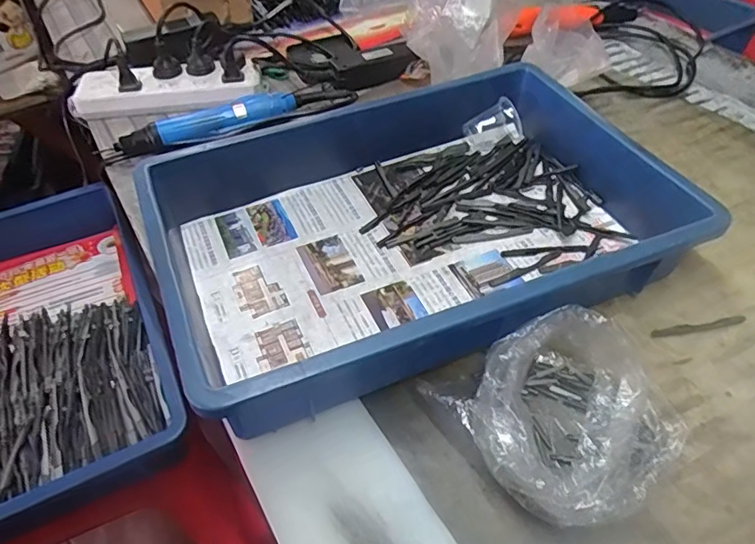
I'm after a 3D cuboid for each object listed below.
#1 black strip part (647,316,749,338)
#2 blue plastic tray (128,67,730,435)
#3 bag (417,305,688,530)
[{"bbox_3d":[0.265,0.044,0.444,0.083,0.004,0.009,-9,49,-5],"label":"black strip part"},{"bbox_3d":[0.038,-0.050,0.479,0.428,0.085,0.280,-20,51,-15],"label":"blue plastic tray"},{"bbox_3d":[0.128,0.096,0.366,0.142,0.065,0.130,-23,52,-17],"label":"bag"}]

